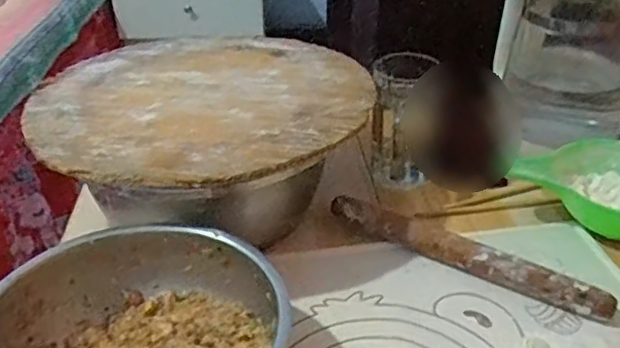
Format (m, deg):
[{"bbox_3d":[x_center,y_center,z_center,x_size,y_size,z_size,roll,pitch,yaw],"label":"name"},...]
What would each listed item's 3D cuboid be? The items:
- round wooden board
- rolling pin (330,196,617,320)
[{"bbox_3d":[-0.112,-0.088,0.670,0.345,0.009,0.344,-1,32,1],"label":"round wooden board"},{"bbox_3d":[0.149,0.074,0.613,0.278,0.031,0.036,20,38,30],"label":"rolling pin"}]

